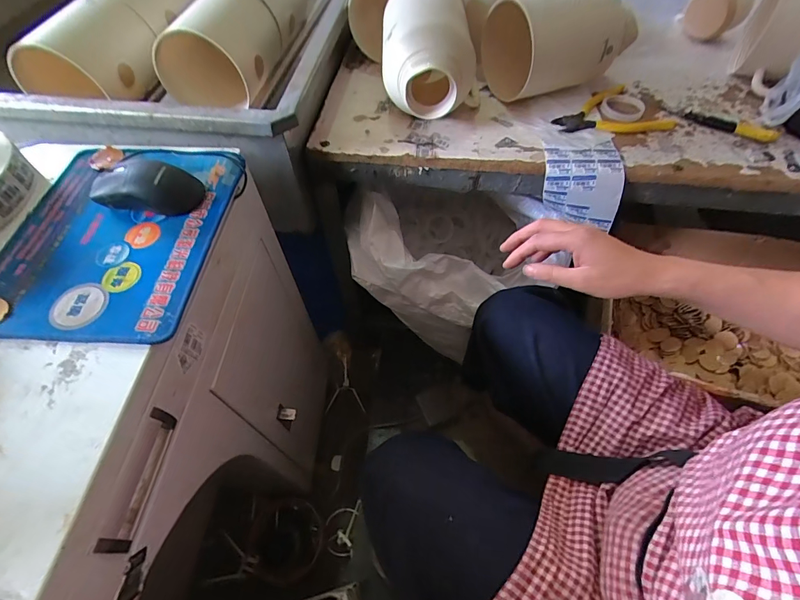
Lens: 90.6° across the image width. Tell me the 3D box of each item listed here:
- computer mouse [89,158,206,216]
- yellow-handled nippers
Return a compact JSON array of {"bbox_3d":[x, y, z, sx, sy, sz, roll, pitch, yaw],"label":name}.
[{"bbox_3d":[-0.282,-0.126,0.427,0.126,0.032,0.059,10,59,6],"label":"computer mouse"},{"bbox_3d":[0.324,-0.278,0.607,0.167,0.012,0.119,-26,62,-15],"label":"yellow-handled nippers"}]

